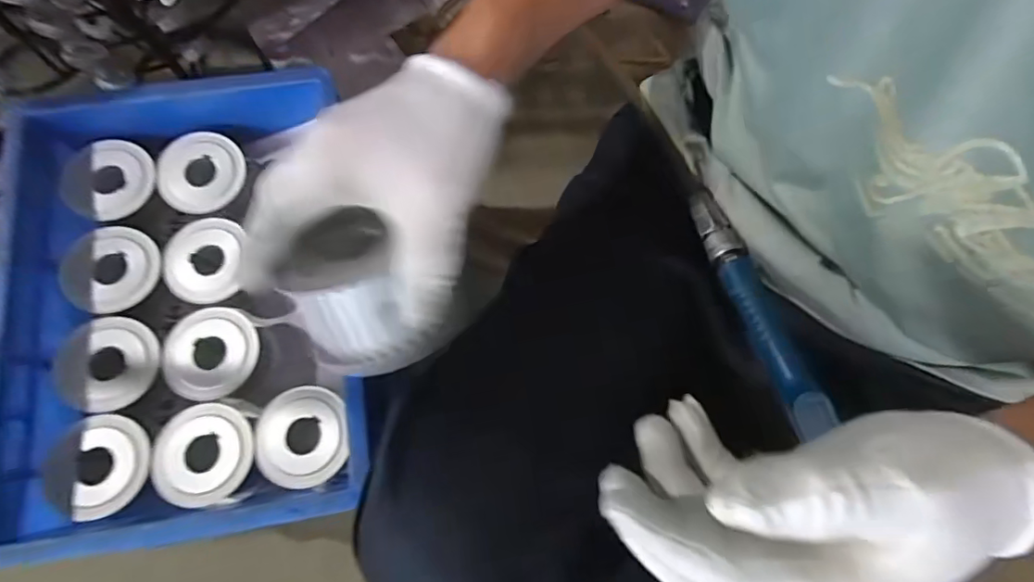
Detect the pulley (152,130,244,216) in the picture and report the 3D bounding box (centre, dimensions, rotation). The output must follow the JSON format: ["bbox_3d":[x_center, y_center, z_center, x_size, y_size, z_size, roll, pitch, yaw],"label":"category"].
[{"bbox_3d":[-0.319,-0.120,0.529,0.077,0.017,0.083,3,74,0],"label":"pulley"}]

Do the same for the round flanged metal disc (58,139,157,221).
[{"bbox_3d":[-0.397,-0.109,0.513,0.081,0.016,0.080,-7,74,-3],"label":"round flanged metal disc"}]

